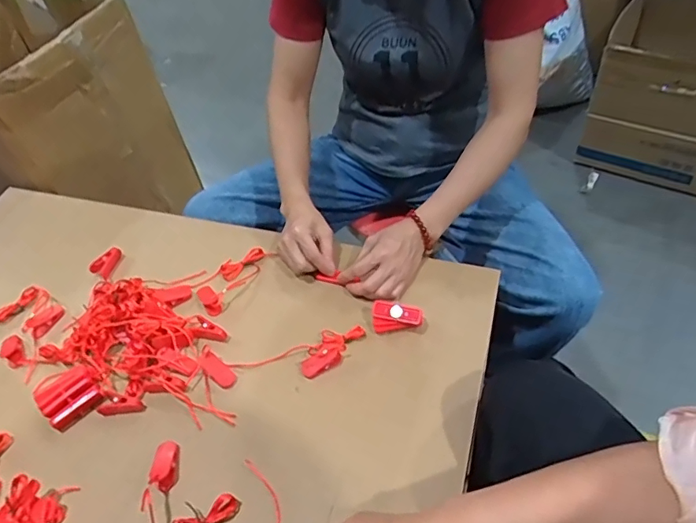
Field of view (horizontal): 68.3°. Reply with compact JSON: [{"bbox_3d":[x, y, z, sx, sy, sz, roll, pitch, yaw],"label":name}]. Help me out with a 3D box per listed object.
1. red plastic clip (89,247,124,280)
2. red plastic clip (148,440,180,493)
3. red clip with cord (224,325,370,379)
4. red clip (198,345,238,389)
[{"bbox_3d":[-0.344,-0.001,0.733,0.024,0.021,0.046,16,53,22],"label":"red plastic clip"},{"bbox_3d":[-0.189,0.210,0.531,0.022,0.018,0.047,-10,48,0],"label":"red plastic clip"},{"bbox_3d":[-0.056,0.113,0.605,0.161,0.025,0.051,-14,48,-3],"label":"red clip with cord"},{"bbox_3d":[-0.154,0.126,0.603,0.054,0.009,0.022,46,61,1],"label":"red clip"}]

